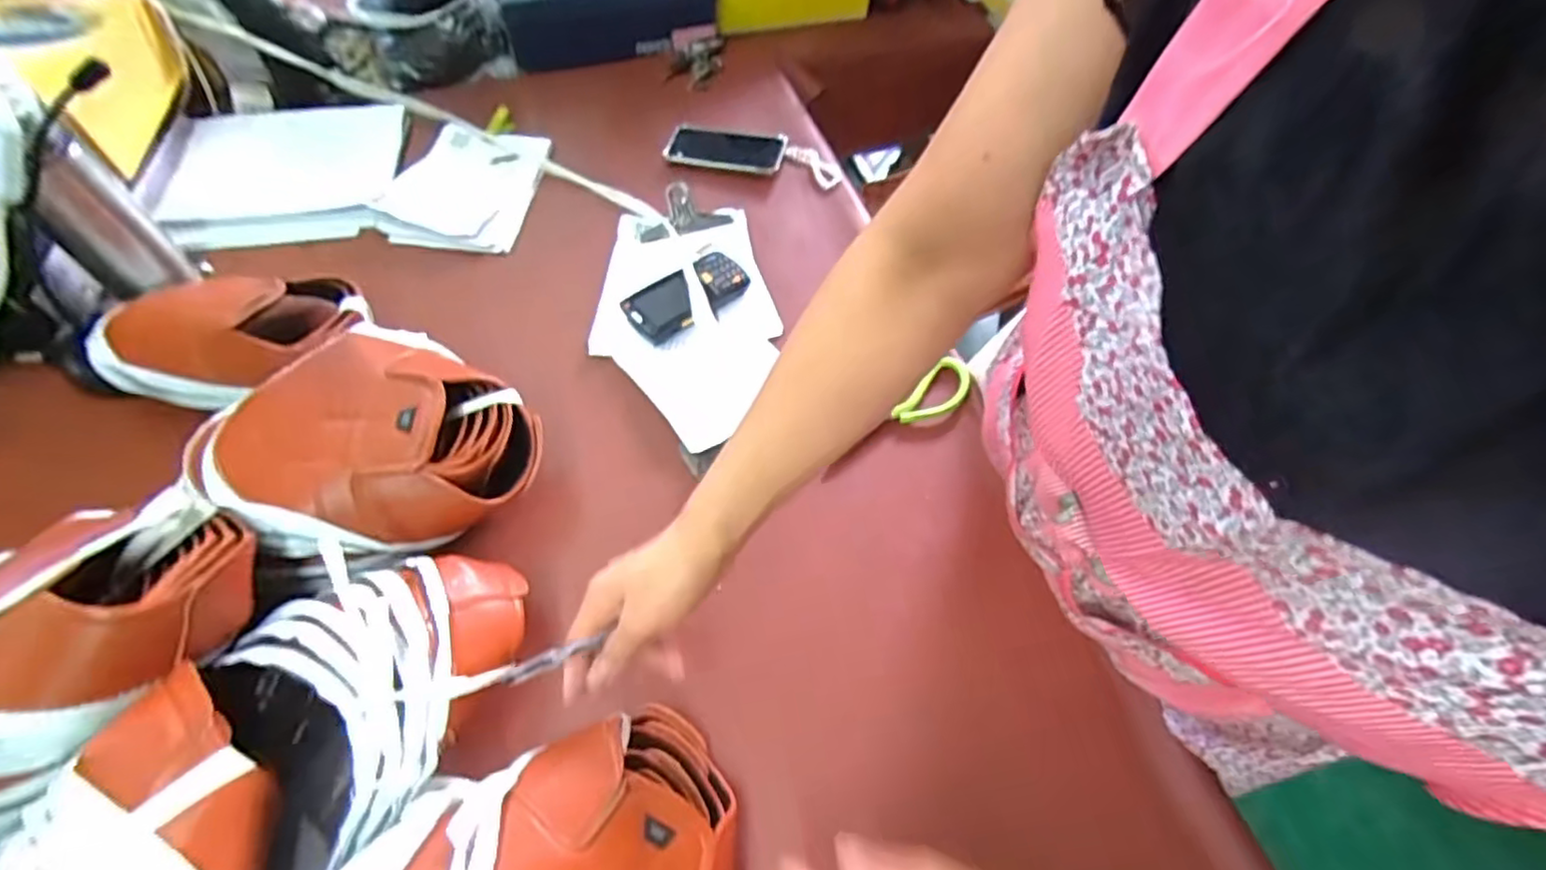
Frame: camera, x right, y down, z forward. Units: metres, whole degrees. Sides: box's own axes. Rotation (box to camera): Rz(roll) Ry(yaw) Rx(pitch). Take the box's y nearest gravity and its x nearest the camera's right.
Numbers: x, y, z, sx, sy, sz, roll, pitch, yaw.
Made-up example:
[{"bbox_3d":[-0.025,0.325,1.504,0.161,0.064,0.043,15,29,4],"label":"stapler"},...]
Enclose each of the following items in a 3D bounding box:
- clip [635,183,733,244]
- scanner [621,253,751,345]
[{"bbox_3d":[-0.115,-0.278,0.813,0.116,0.035,0.046,-16,60,-13],"label":"clip"},{"bbox_3d":[-0.098,-0.160,0.750,0.144,0.023,0.072,-38,67,-24],"label":"scanner"}]

